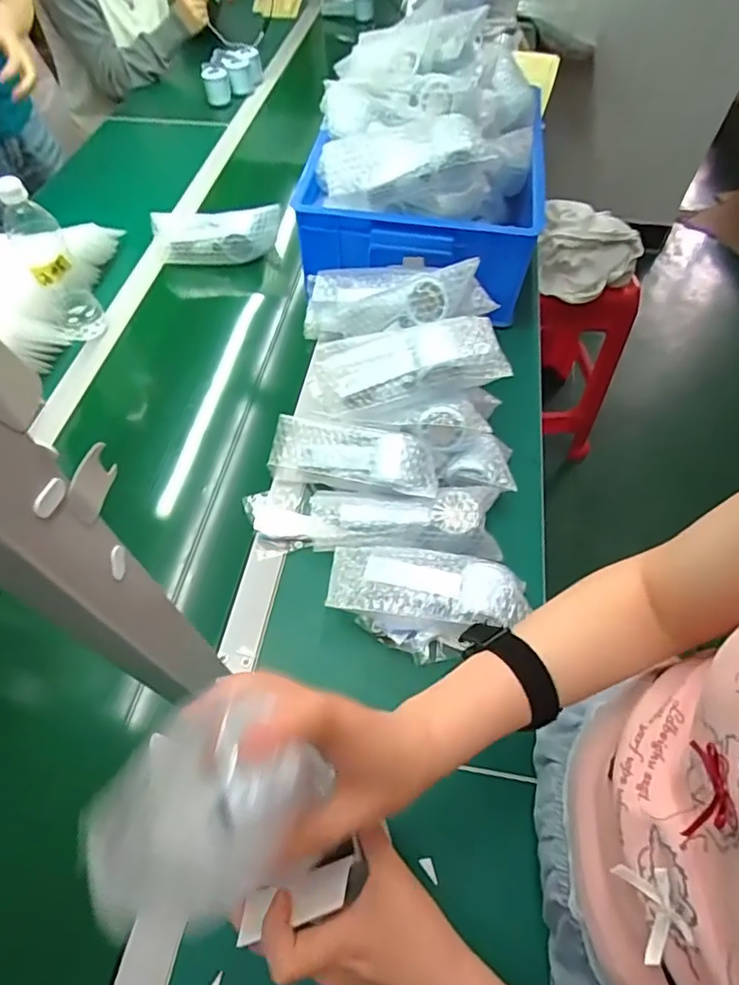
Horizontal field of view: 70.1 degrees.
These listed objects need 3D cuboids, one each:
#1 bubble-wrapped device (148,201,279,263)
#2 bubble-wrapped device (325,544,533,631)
[{"bbox_3d":[-0.253,-0.431,0.888,0.202,0.081,0.022,-5,31,-2],"label":"bubble-wrapped device"},{"bbox_3d":[0.059,0.096,0.545,0.199,0.034,0.084,4,57,2],"label":"bubble-wrapped device"}]

